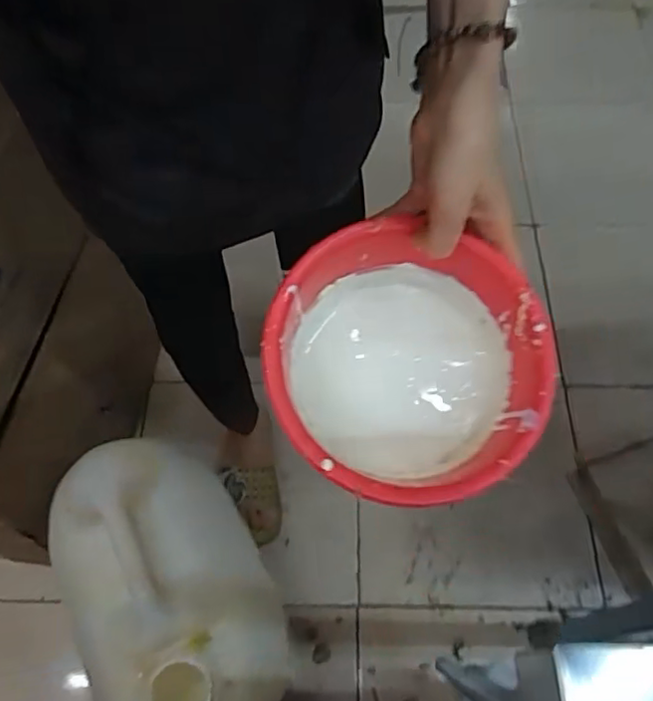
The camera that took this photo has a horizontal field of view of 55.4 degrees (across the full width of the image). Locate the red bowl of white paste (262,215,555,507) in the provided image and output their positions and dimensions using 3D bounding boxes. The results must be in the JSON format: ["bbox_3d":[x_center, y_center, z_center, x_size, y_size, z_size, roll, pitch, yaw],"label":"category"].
[{"bbox_3d":[0.053,0.012,0.453,0.194,0.093,0.194,2,75,-6],"label":"red bowl of white paste"}]

